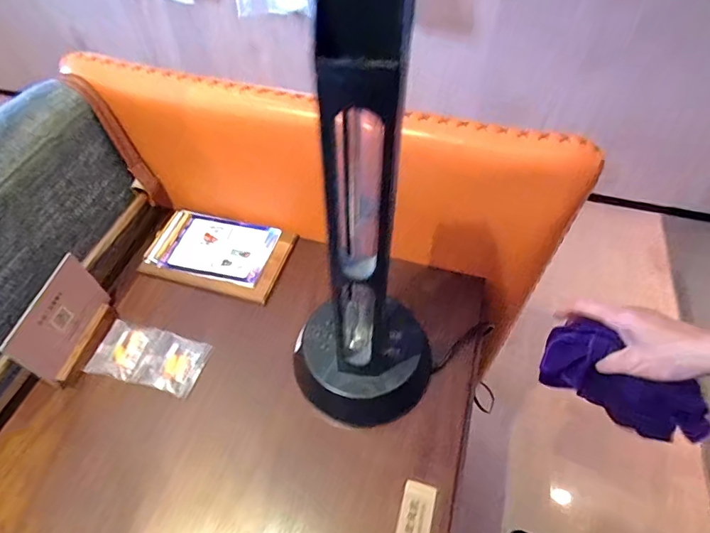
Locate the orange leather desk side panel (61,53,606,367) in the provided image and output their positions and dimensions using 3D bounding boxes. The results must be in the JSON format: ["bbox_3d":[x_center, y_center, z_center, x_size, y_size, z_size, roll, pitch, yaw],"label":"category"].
[{"bbox_3d":[-0.037,-0.086,0.565,0.561,0.248,0.053,14,54,10],"label":"orange leather desk side panel"}]

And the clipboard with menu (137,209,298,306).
[{"bbox_3d":[-0.182,-0.019,0.607,0.178,0.017,0.114,13,53,9],"label":"clipboard with menu"}]

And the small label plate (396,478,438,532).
[{"bbox_3d":[0.057,0.233,0.419,0.030,0.005,0.060,14,54,10],"label":"small label plate"}]

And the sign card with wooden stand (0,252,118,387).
[{"bbox_3d":[-0.318,0.062,0.500,0.030,0.088,0.119,8,53,6],"label":"sign card with wooden stand"}]

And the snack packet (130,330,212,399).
[{"bbox_3d":[-0.205,0.110,0.514,0.065,0.009,0.066,14,54,10],"label":"snack packet"}]

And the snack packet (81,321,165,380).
[{"bbox_3d":[-0.269,0.096,0.523,0.063,0.013,0.065,14,54,10],"label":"snack packet"}]

